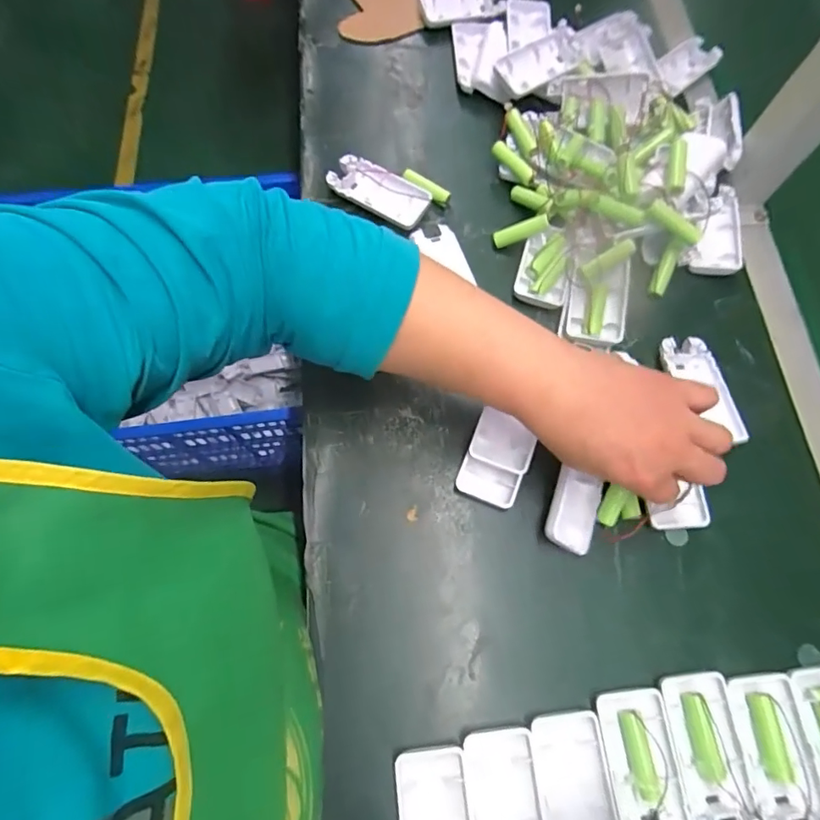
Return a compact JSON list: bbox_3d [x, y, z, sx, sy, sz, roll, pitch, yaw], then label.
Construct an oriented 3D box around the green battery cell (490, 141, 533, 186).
[{"bbox_3d":[0.095,-0.229,0.461,0.046,0.014,0.013,43,75,-7],"label":"green battery cell"}]

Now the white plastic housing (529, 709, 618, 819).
[{"bbox_3d":[0.108,0.244,0.317,0.052,0.010,0.091,-9,72,-4],"label":"white plastic housing"}]

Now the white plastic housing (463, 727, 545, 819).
[{"bbox_3d":[0.062,0.255,0.313,0.045,0.009,0.093,-7,72,-3],"label":"white plastic housing"}]

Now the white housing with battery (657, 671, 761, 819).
[{"bbox_3d":[0.196,0.224,0.322,0.043,0.012,0.093,-7,72,-3],"label":"white housing with battery"}]

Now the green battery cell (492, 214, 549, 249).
[{"bbox_3d":[0.097,-0.158,0.441,0.049,0.010,0.013,-14,69,26],"label":"green battery cell"}]

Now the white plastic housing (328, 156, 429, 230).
[{"bbox_3d":[-0.028,-0.199,0.457,0.090,0.017,0.041,27,73,8],"label":"white plastic housing"}]

